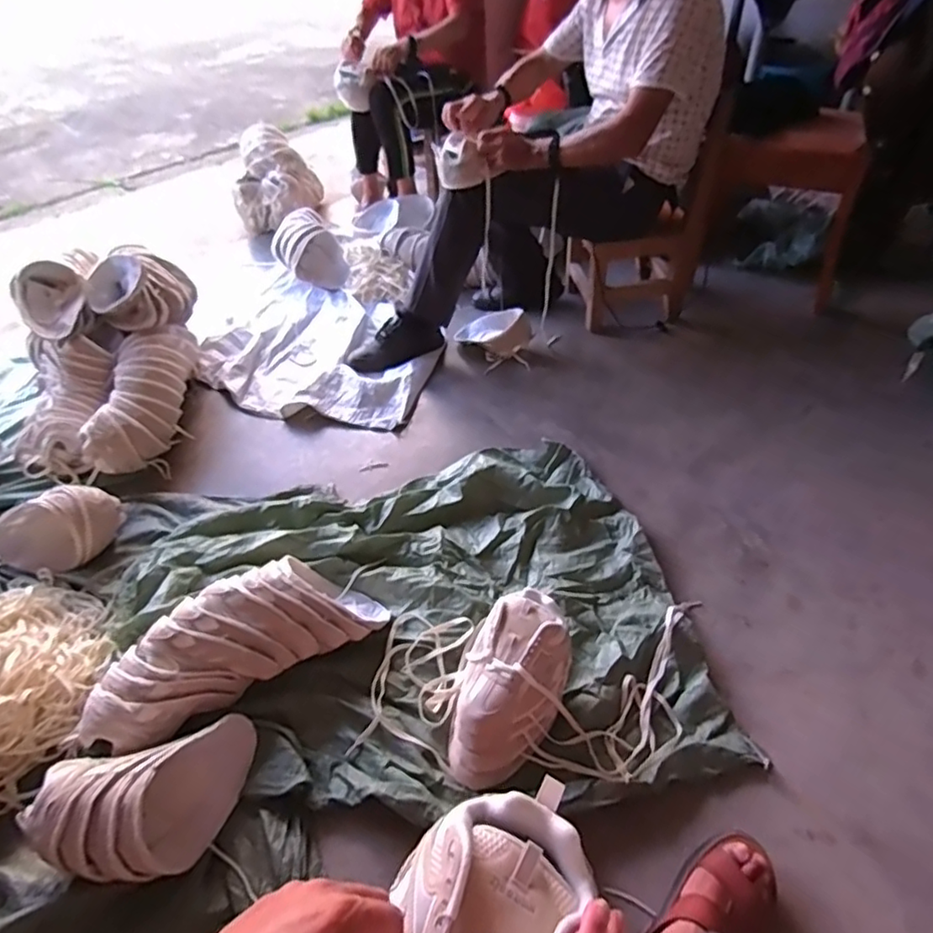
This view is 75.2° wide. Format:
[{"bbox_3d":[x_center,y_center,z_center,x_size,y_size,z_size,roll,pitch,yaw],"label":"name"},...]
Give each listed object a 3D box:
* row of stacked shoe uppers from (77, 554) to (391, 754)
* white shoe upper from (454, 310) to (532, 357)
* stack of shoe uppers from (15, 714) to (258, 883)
[{"bbox_3d":[-0.377,0.278,0.992,0.472,0.119,0.164,-26,49,-21],"label":"row of stacked shoe uppers"},{"bbox_3d":[0.070,-0.376,1.713,0.223,0.119,0.112,19,49,21],"label":"white shoe upper"},{"bbox_3d":[-0.433,0.454,0.824,0.265,0.115,0.156,-18,46,-14],"label":"stack of shoe uppers"}]

